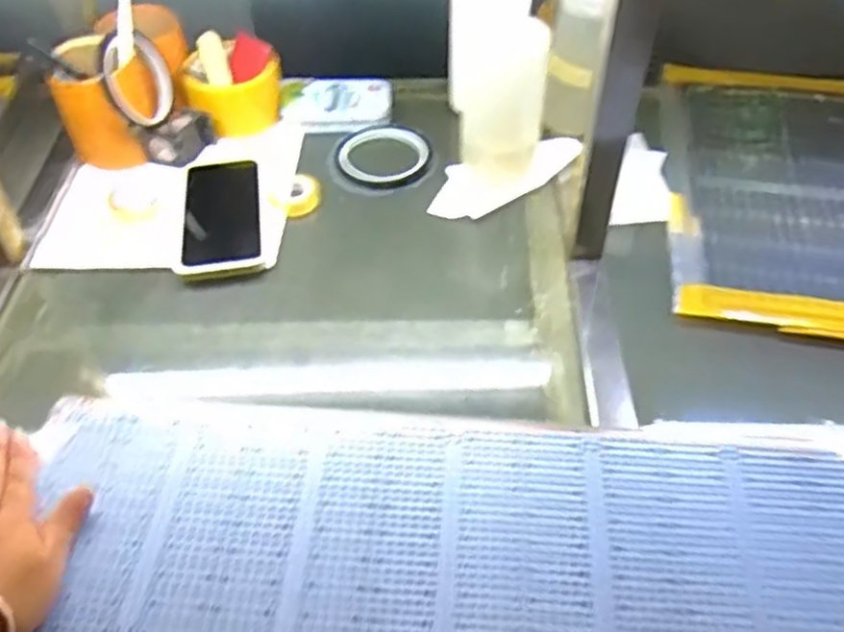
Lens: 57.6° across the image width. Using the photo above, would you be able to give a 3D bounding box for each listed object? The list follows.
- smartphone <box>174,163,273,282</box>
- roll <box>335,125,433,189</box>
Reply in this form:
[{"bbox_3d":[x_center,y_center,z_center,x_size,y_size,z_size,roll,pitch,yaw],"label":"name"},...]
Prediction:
[{"bbox_3d":[-0.178,-0.090,0.687,0.072,0.011,0.144,-6,49,-5],"label":"smartphone"},{"bbox_3d":[-0.037,-0.157,0.743,0.089,0.012,0.089,0,49,0],"label":"roll"}]

